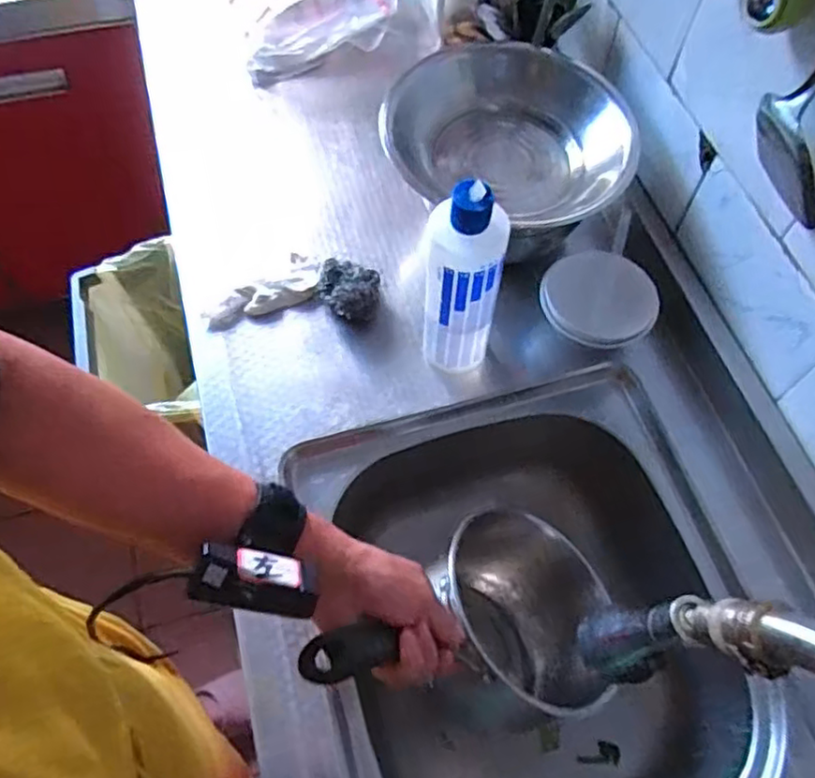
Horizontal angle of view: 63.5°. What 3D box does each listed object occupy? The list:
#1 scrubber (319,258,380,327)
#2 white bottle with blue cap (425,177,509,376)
[{"bbox_3d":[-0.060,-0.100,0.688,0.064,0.047,0.070,0,63,0],"label":"scrubber"},{"bbox_3d":[0.045,-0.083,0.581,0.068,0.216,0.056,8,63,4],"label":"white bottle with blue cap"}]

